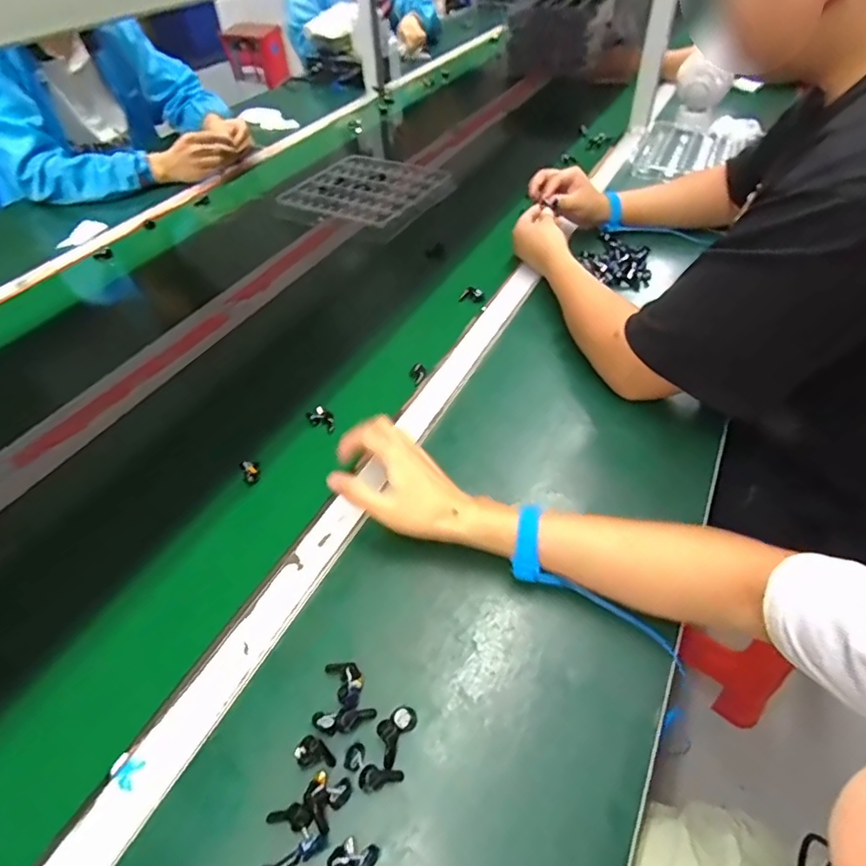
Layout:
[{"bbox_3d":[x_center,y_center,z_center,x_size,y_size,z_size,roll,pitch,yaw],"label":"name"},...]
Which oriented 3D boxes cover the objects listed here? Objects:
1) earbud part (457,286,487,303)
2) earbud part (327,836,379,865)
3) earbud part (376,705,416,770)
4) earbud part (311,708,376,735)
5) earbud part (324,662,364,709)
[{"bbox_3d":[0.058,-0.204,0.795,0.040,0.016,0.018,3,47,6],"label":"earbud part"},{"bbox_3d":[-0.054,0.280,0.349,0.024,0.016,0.035,31,55,28],"label":"earbud part"},{"bbox_3d":[-0.029,0.222,0.401,0.020,0.014,0.041,23,52,22],"label":"earbud part"},{"bbox_3d":[-0.067,0.217,0.407,0.046,0.008,0.016,-7,47,-4],"label":"earbud part"},{"bbox_3d":[-0.068,0.194,0.426,0.023,0.014,0.042,-26,51,-20],"label":"earbud part"}]

